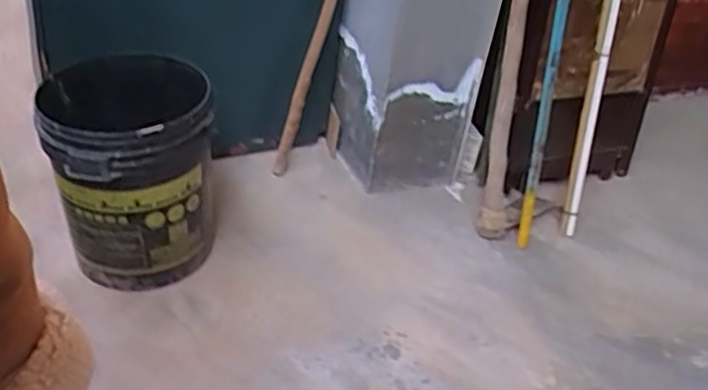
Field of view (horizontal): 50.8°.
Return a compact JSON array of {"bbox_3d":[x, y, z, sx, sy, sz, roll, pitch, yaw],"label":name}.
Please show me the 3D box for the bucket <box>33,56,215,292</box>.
[{"bbox_3d":[-0.457,-0.048,1.497,0.342,0.401,0.284,-5,39,-16],"label":"bucket"}]

